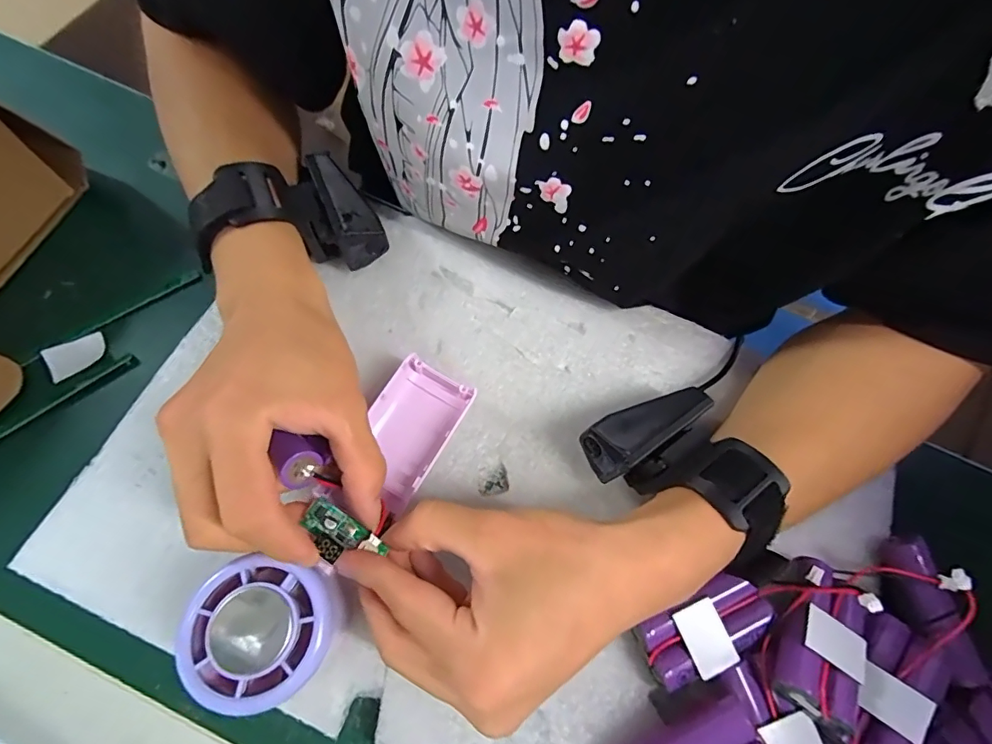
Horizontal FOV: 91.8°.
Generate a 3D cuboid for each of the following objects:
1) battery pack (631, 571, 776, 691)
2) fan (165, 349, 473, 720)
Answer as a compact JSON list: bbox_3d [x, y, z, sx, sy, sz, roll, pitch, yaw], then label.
[{"bbox_3d":[0.101,0.126,0.235,0.062,0.017,0.033,-24,73,-14],"label":"battery pack"},{"bbox_3d":[-0.068,0.060,0.220,0.052,0.027,0.165,26,51,7],"label":"fan"}]

